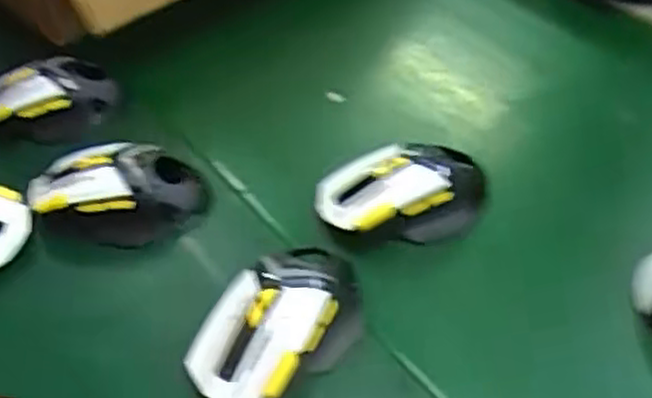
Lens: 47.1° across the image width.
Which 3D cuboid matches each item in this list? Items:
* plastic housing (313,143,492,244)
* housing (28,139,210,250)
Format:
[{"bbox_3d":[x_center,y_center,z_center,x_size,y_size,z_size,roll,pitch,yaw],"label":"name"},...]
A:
[{"bbox_3d":[0.052,-0.002,0.513,0.114,0.044,0.059,-5,46,-1],"label":"plastic housing"},{"bbox_3d":[-0.145,-0.006,0.517,0.118,0.038,0.063,0,46,5],"label":"housing"}]

